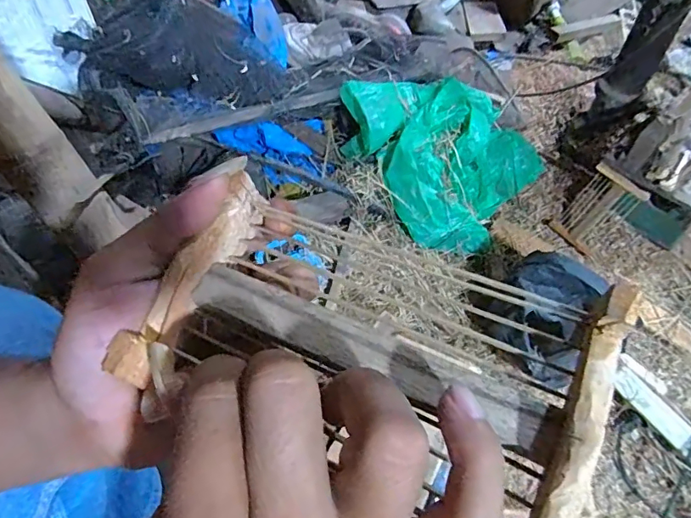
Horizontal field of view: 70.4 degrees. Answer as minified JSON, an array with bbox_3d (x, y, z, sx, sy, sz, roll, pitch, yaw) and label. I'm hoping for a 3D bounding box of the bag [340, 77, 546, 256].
[{"bbox_3d":[0.196,-0.208,0.914,0.319,0.164,0.307,-32,61,-18],"label":"bag"}]

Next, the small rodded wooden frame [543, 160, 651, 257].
[{"bbox_3d":[0.465,-0.092,0.916,0.099,0.151,0.025,44,33,16],"label":"small rodded wooden frame"}]

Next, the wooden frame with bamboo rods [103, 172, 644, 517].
[{"bbox_3d":[0.001,0.031,0.174,0.166,0.025,0.092,14,59,22],"label":"wooden frame with bamboo rods"}]

